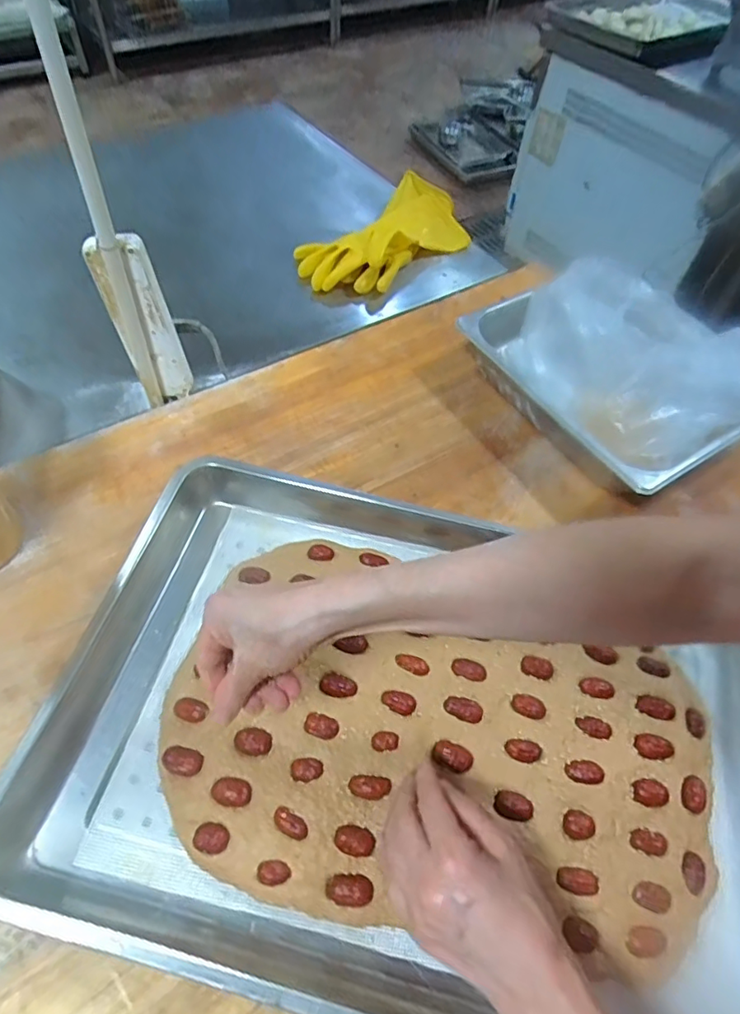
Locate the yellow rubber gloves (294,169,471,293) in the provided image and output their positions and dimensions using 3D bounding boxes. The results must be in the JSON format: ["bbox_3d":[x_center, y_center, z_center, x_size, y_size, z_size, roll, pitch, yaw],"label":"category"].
[{"bbox_3d":[0.029,-0.444,0.910,0.337,0.070,0.173,-35,64,-24],"label":"yellow rubber gloves"}]

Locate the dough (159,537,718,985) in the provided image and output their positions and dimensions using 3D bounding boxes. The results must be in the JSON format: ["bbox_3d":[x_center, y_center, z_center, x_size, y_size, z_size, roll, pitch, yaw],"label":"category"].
[{"bbox_3d":[0.055,0.190,0.459,0.432,0.019,0.282,17,56,9],"label":"dough"}]

